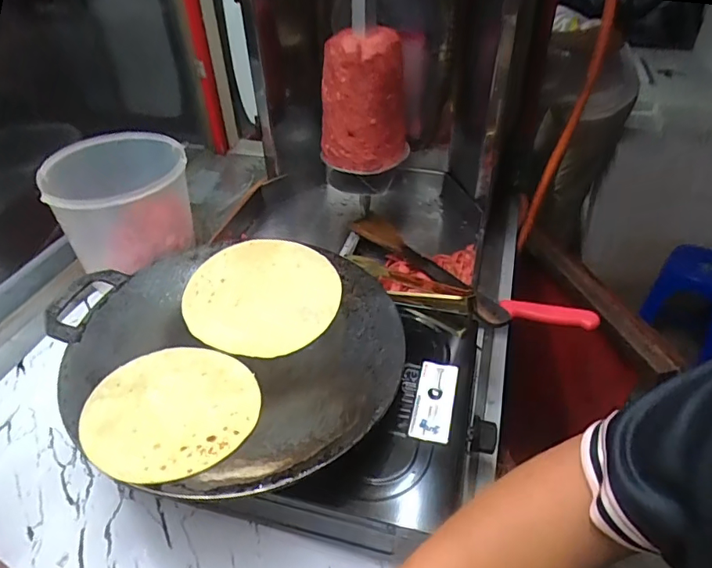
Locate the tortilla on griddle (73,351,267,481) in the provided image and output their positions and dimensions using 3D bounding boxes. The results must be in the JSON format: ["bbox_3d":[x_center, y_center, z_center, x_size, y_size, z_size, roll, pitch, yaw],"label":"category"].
[{"bbox_3d":[-0.166,0.114,0.459,0.146,0.010,0.147,3,33,-2],"label":"tortilla on griddle"}]

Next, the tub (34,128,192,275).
[{"bbox_3d":[-0.343,-0.122,0.751,0.187,0.152,0.153,-19,40,-22],"label":"tub"}]

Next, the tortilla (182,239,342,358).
[{"bbox_3d":[-0.109,0.014,0.584,0.173,0.016,0.164,-1,49,0],"label":"tortilla"}]

